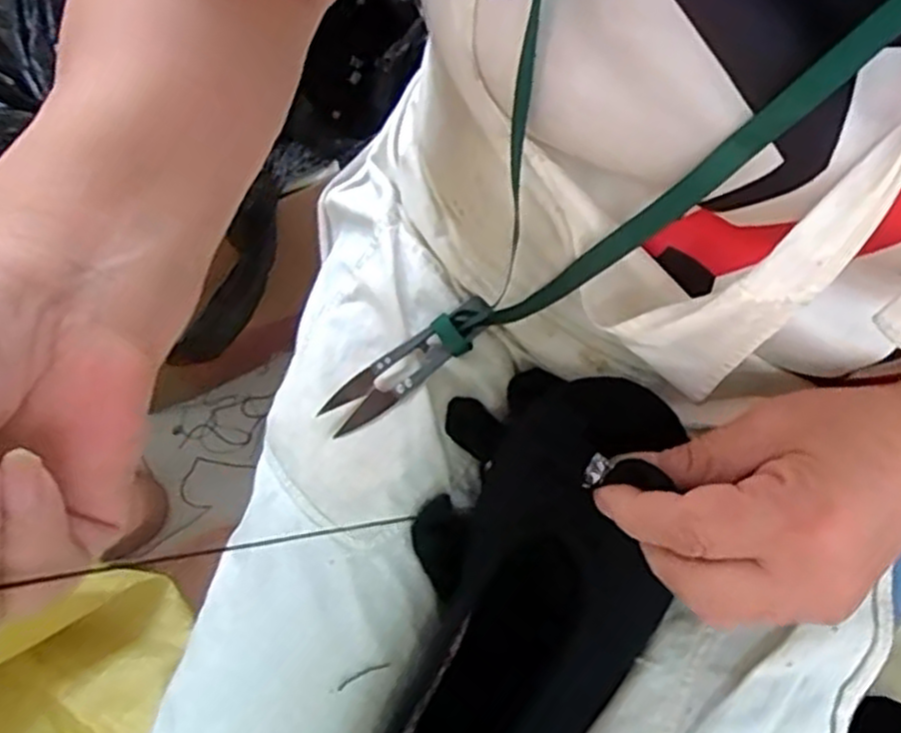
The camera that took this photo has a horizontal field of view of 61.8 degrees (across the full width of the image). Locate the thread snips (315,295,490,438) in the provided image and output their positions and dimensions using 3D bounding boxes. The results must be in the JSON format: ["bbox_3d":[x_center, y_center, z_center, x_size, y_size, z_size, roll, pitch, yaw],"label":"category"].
[{"bbox_3d":[-0.021,-0.002,0.380,0.098,0.008,0.023,-39,68,-17],"label":"thread snips"}]

